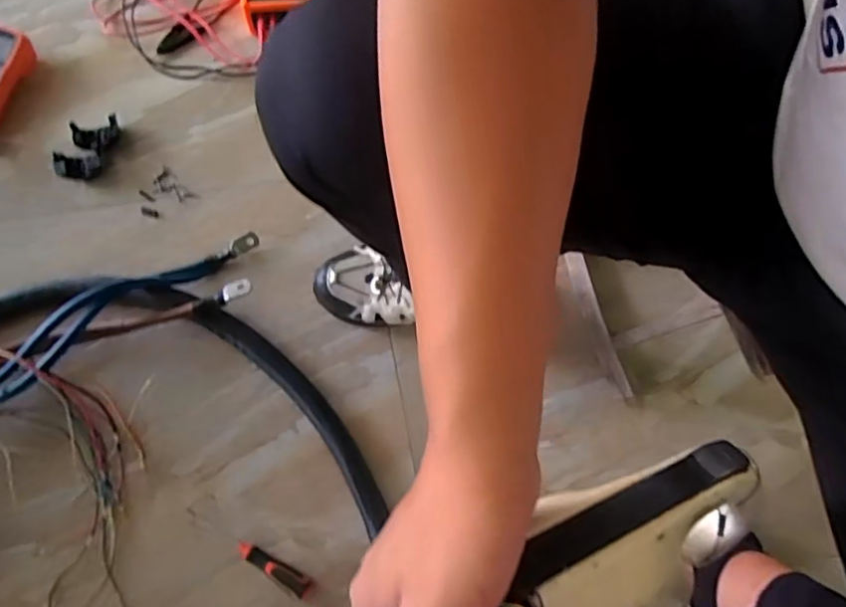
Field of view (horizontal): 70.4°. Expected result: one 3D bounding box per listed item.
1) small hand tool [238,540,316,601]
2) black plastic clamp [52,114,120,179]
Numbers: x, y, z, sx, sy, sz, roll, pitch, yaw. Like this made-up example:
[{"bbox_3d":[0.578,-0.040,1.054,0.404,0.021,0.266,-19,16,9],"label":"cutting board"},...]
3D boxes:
[{"bbox_3d":[-0.165,0.297,0.668,0.098,0.020,0.022,28,75,8],"label":"small hand tool"},{"bbox_3d":[-0.448,-0.209,0.807,0.060,0.034,0.098,17,74,4],"label":"black plastic clamp"}]

